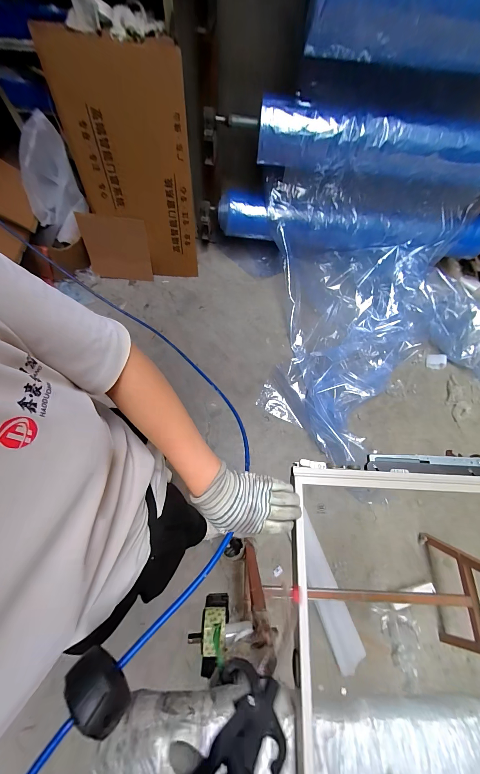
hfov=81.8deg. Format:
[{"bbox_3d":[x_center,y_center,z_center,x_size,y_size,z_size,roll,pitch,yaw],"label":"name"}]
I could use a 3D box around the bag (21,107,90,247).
[{"bbox_3d":[-0.899,-0.955,1.308,0.246,0.474,0.124,3,33,-2],"label":"bag"}]

